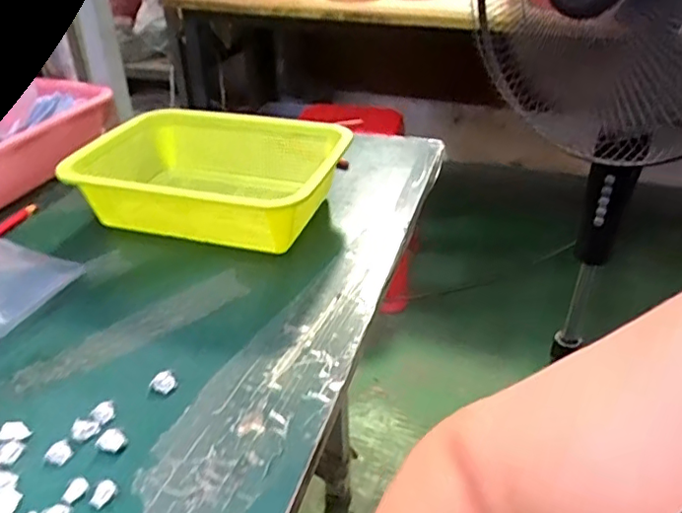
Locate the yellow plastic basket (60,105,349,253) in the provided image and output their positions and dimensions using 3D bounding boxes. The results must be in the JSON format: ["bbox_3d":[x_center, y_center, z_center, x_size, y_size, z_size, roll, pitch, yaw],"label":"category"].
[{"bbox_3d":[-0.123,-0.080,0.621,0.239,0.080,0.175,10,37,17],"label":"yellow plastic basket"}]

